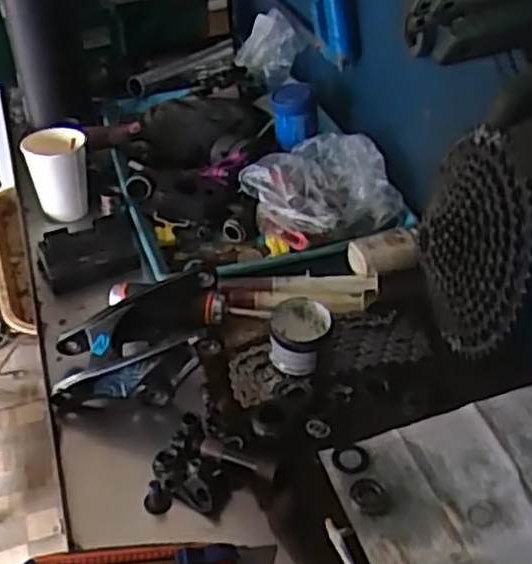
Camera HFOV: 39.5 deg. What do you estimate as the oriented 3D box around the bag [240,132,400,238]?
[{"bbox_3d":[0.063,-0.099,0.822,0.140,0.077,0.133,-25,45,-26],"label":"bag"}]

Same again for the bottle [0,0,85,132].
[{"bbox_3d":[-0.303,-0.357,0.990,0.098,0.304,0.102,-16,62,-17],"label":"bottle"}]

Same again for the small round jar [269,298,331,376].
[{"bbox_3d":[0.031,0.051,0.669,0.056,0.049,0.054,-1,40,1],"label":"small round jar"}]

